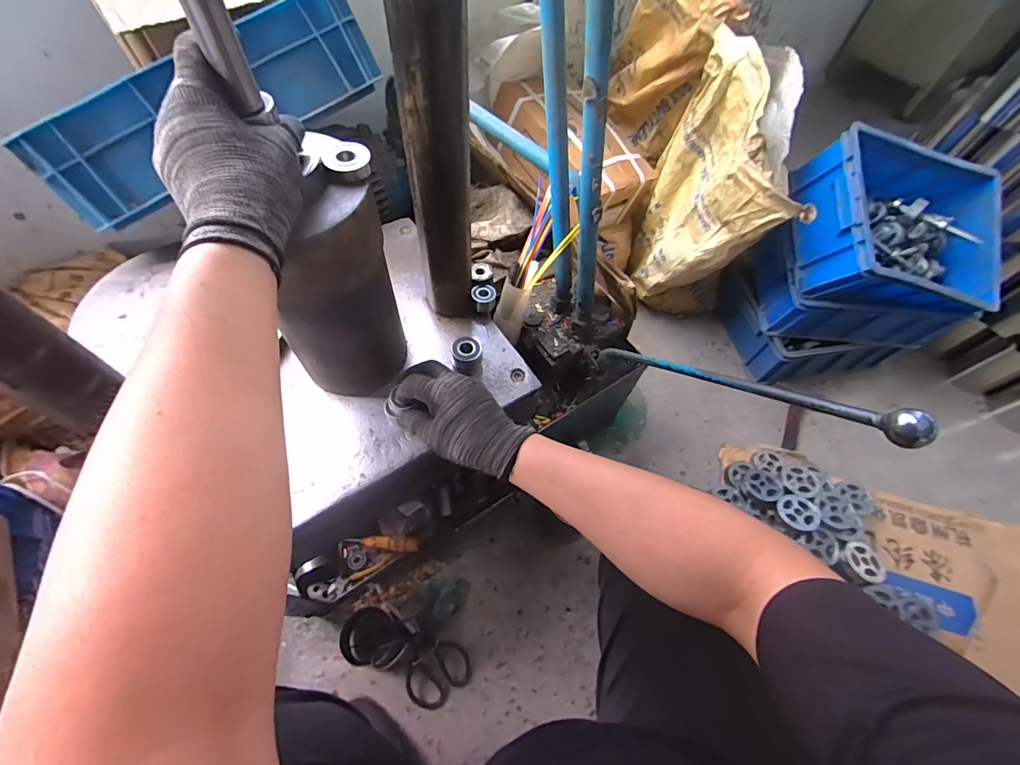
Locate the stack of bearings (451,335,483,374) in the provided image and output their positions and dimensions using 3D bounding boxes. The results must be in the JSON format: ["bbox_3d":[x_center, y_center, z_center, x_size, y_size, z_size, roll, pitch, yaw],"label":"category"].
[{"bbox_3d":[-0.056,-0.036,0.567,0.041,0.040,0.042,-3,60,-6],"label":"stack of bearings"}]

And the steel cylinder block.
[{"bbox_3d":[-0.180,-0.079,0.454,0.109,0.243,0.096,-5,60,-7],"label":"steel cylinder block"}]

